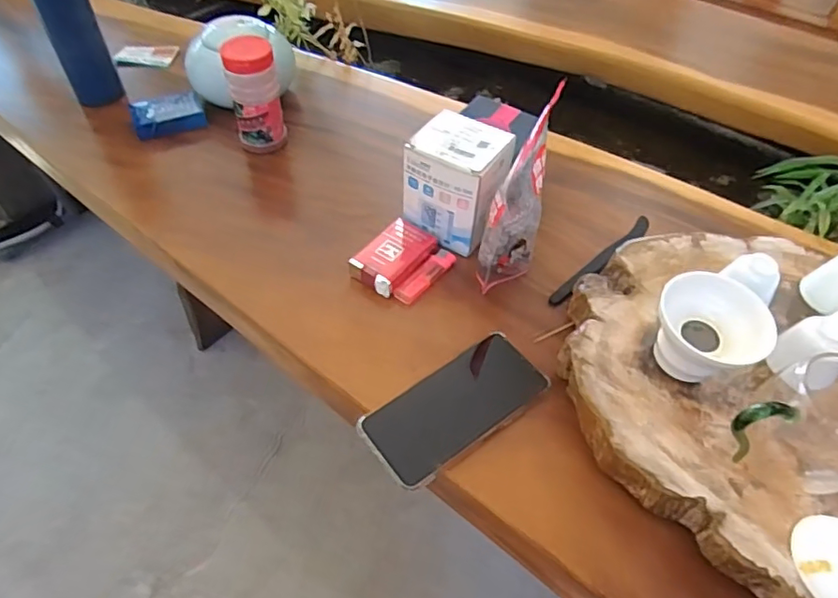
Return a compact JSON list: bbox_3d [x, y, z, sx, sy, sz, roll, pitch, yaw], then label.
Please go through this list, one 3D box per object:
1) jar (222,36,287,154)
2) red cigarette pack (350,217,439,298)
[{"bbox_3d":[-0.199,-0.245,0.687,0.058,0.122,0.053,0,52,0],"label":"jar"},{"bbox_3d":[-0.026,-0.045,0.586,0.054,0.025,0.094,30,57,21],"label":"red cigarette pack"}]

